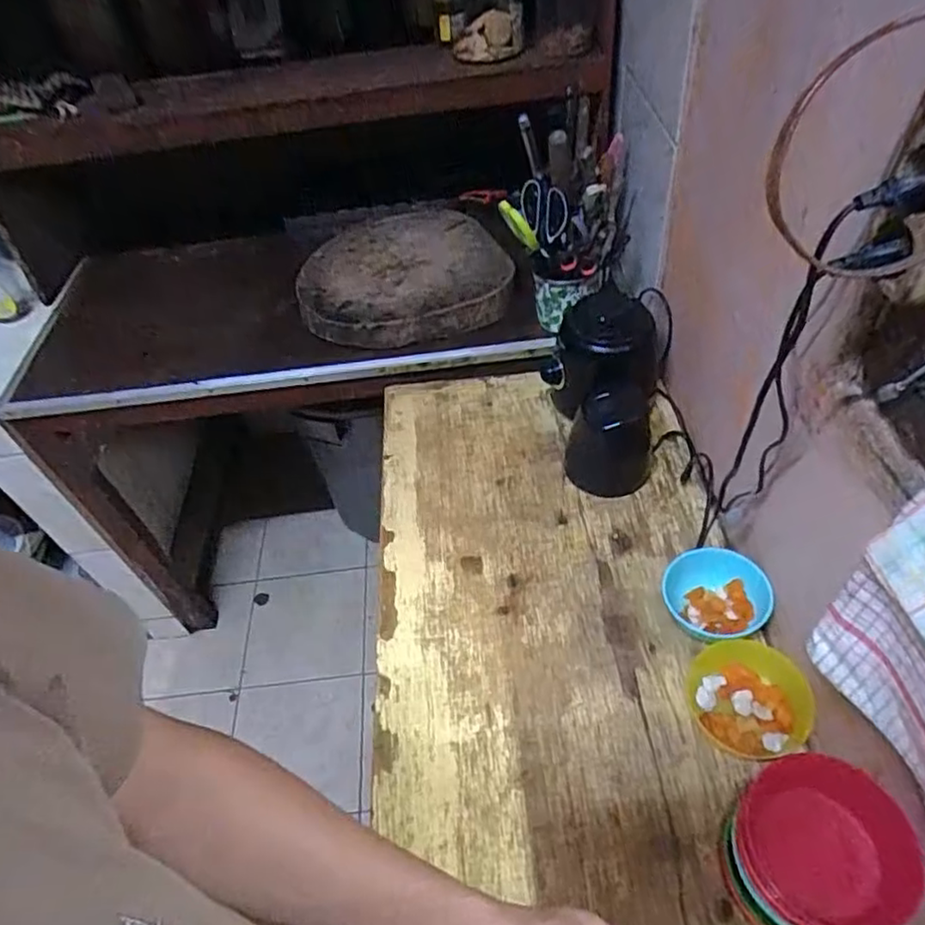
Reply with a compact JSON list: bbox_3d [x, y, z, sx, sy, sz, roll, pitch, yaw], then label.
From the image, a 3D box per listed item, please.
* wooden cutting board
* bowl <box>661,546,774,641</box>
[{"bbox_3d":[-0.123,-0.367,1.212,0.365,0.072,0.407,-15,49,-8],"label":"wooden cutting board"},{"bbox_3d":[0.290,0.156,0.750,0.110,0.053,0.105,-4,48,4],"label":"bowl"}]

